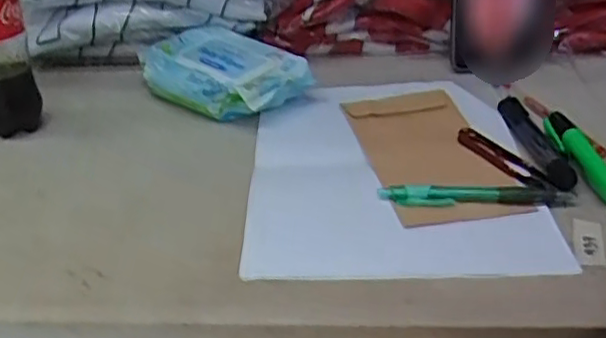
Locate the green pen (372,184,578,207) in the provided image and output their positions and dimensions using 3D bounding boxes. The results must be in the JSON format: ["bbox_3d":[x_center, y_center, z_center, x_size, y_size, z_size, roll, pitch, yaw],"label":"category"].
[{"bbox_3d":[0.128,0.020,0.475,0.141,0.016,0.013,-1,32,2],"label":"green pen"}]

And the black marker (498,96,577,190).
[{"bbox_3d":[0.191,-0.026,0.543,0.024,0.017,0.149,-3,32,-2],"label":"black marker"}]

